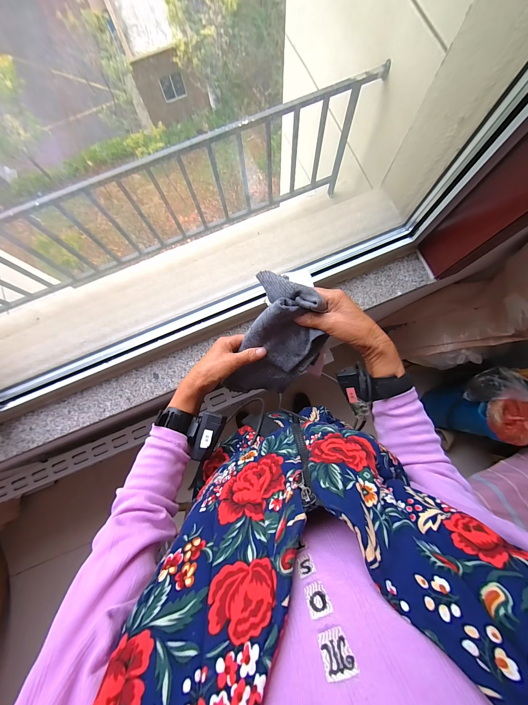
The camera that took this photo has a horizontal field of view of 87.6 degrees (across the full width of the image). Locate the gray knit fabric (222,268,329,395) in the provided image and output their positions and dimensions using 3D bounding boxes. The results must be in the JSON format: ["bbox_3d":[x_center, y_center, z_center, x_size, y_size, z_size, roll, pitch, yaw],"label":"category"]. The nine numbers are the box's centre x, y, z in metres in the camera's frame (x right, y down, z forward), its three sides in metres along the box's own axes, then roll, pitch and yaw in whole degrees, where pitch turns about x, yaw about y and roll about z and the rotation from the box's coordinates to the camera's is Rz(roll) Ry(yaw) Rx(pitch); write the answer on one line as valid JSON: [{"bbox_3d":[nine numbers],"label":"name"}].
[{"bbox_3d":[0.024,-0.015,0.431,0.126,0.131,0.180,18,83,4],"label":"gray knit fabric"}]

